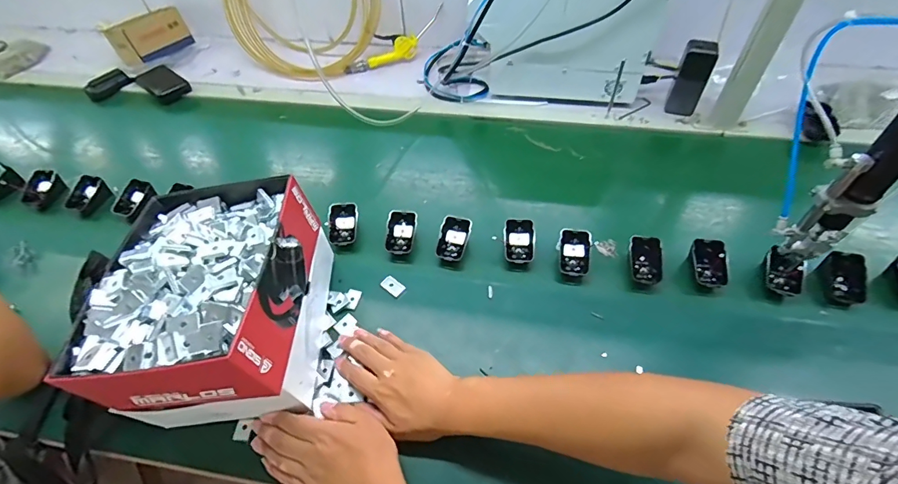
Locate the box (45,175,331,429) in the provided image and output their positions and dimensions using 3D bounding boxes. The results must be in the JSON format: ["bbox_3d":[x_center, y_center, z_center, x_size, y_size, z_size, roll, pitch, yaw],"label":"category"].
[{"bbox_3d":[-0.273,0.069,0.510,0.214,0.174,0.246,-2,50,0],"label":"box"}]

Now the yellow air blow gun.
[{"bbox_3d":[-0.126,-0.472,1.019,0.274,0.069,0.051,-32,56,-6],"label":"yellow air blow gun"}]

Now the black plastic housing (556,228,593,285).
[{"bbox_3d":[0.185,0.022,0.634,0.048,0.043,0.071,9,51,10],"label":"black plastic housing"}]

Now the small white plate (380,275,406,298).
[{"bbox_3d":[-0.082,0.064,0.622,0.036,0.005,0.022,34,59,27],"label":"small white plate"}]

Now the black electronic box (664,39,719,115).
[{"bbox_3d":[0.473,-0.317,0.828,0.057,0.135,0.029,17,30,15],"label":"black electronic box"}]

